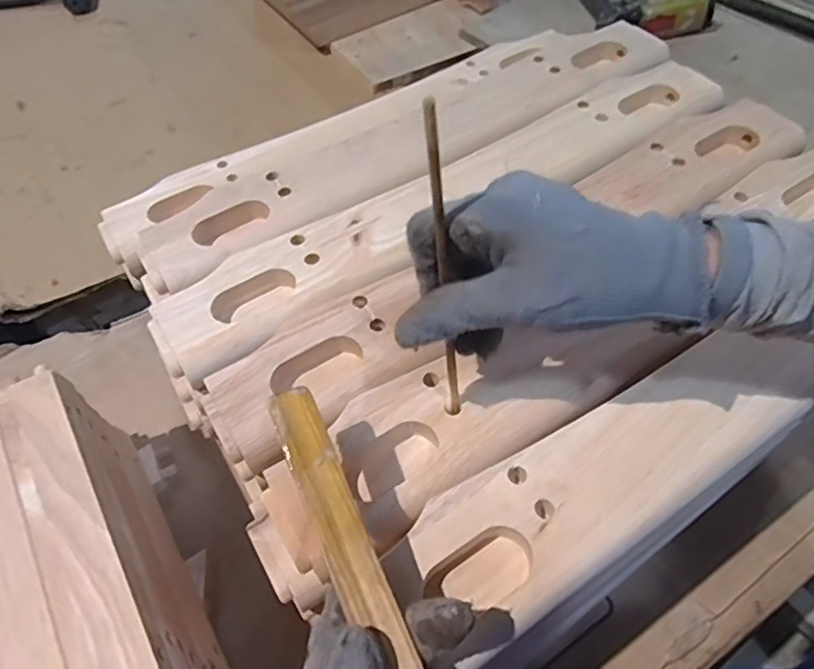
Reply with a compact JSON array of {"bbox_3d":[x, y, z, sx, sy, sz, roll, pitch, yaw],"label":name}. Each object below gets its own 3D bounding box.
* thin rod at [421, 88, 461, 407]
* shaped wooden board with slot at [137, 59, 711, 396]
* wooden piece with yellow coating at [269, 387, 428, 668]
[{"bbox_3d":[0.018,-0.020,0.272,0.006,0.185,0.007,-4,48,4],"label":"thin rod"},{"bbox_3d":[0.046,-0.111,0.456,0.484,0.022,0.100,-29,59,-16],"label":"shaped wooden board with slot"},{"bbox_3d":[-0.013,0.117,0.245,0.020,0.005,0.212,-22,68,-12],"label":"wooden piece with yellow coating"}]

